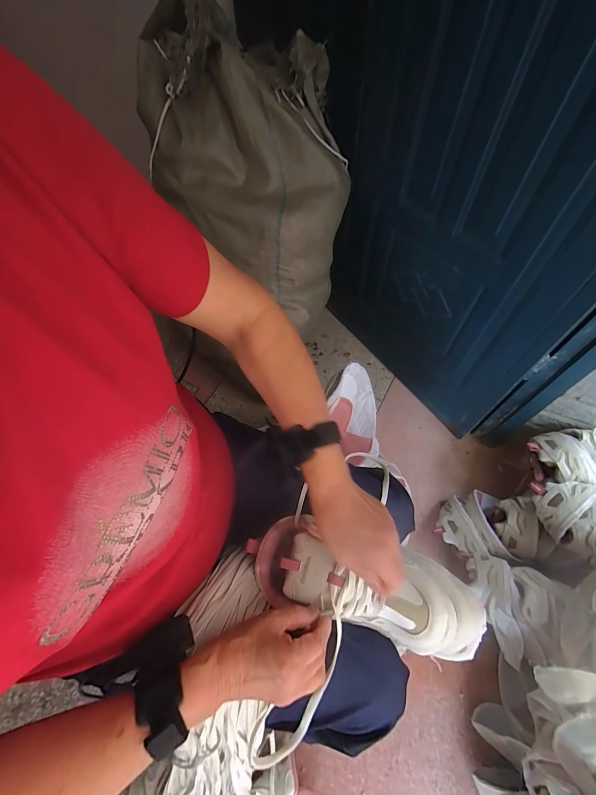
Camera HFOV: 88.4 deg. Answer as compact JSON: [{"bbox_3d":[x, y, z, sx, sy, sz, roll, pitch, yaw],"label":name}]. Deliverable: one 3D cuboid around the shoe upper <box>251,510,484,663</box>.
[{"bbox_3d":[0.088,0.232,0.383,0.297,0.077,0.100,17,60,2],"label":"shoe upper"}]

